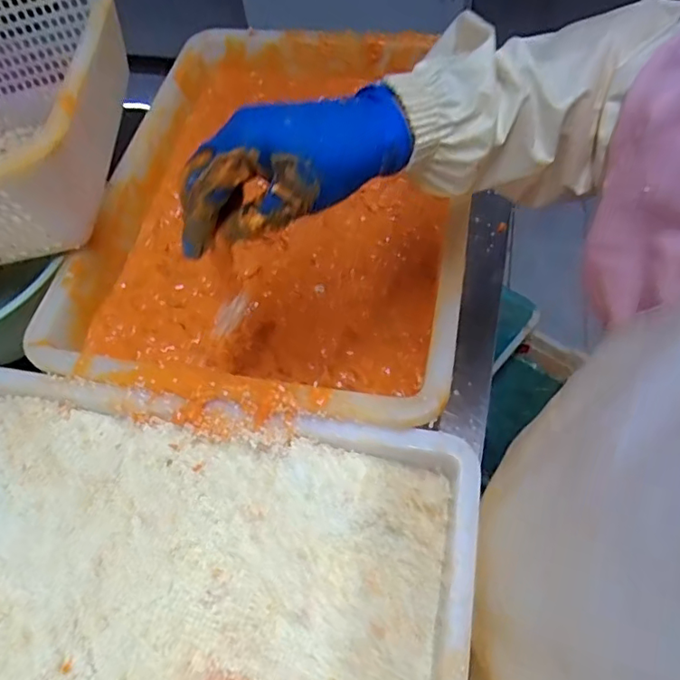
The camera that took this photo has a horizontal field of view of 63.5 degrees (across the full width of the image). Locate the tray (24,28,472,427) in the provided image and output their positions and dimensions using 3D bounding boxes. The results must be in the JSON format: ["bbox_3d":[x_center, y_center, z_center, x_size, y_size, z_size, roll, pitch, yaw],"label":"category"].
[{"bbox_3d":[-0.055,-0.146,0.583,0.360,0.074,0.510,7,60,8],"label":"tray"}]

